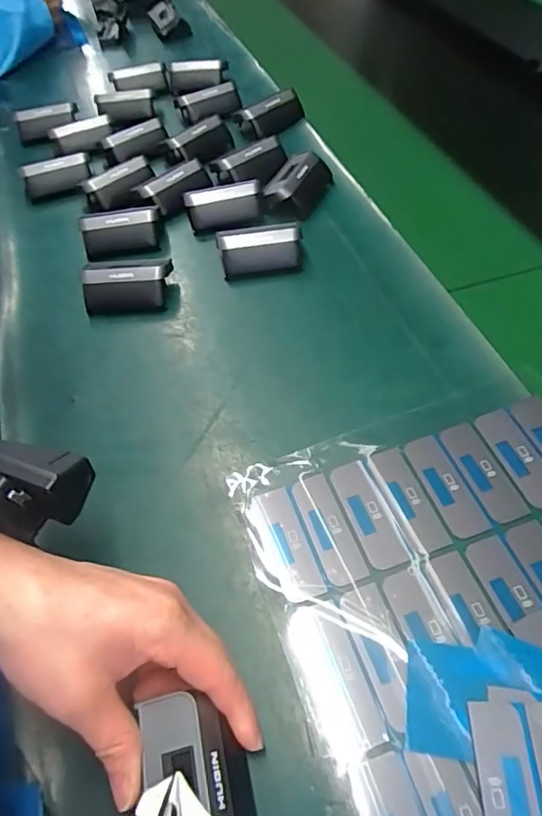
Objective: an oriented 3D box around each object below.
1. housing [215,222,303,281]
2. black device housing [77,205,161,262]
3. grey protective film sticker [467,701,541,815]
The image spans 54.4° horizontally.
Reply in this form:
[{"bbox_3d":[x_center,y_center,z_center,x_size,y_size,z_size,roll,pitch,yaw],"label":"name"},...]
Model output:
[{"bbox_3d":[-0.009,-0.136,0.454,0.069,0.036,0.027,-7,55,-3],"label":"housing"},{"bbox_3d":[-0.137,-0.161,0.482,0.069,0.028,0.033,-13,55,-7],"label":"black device housing"},{"bbox_3d":[0.107,0.172,0.236,0.023,0.004,0.070,0,55,2],"label":"grey protective film sticker"}]

